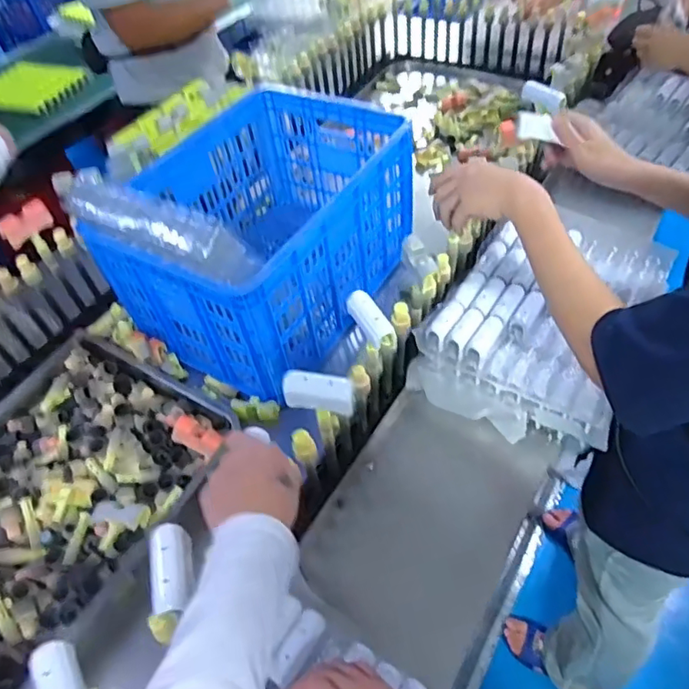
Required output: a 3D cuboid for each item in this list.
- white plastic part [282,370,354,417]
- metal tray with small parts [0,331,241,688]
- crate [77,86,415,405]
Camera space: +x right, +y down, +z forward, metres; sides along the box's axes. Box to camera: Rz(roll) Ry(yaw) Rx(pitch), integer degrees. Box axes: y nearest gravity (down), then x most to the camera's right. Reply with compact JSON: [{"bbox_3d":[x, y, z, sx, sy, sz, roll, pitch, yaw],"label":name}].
[{"bbox_3d":[-0.027,0.052,0.601,0.081,0.043,0.032,13,53,15],"label":"white plastic part"},{"bbox_3d":[-0.432,0.201,0.806,0.423,0.049,0.452,30,59,26],"label":"metal tray with small parts"},{"bbox_3d":[-0.130,-0.206,0.963,0.355,0.239,0.504,23,56,22],"label":"crate"}]

